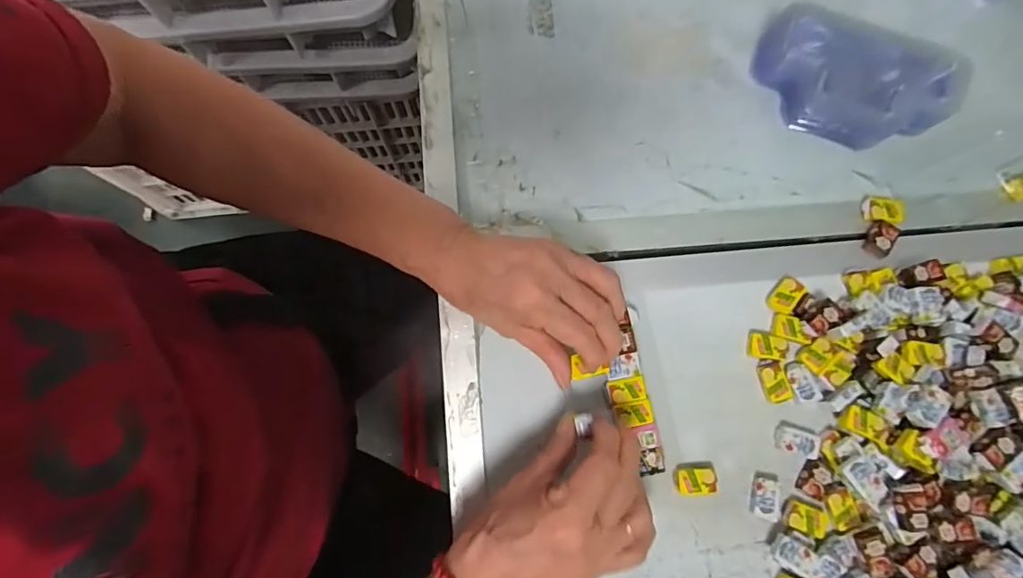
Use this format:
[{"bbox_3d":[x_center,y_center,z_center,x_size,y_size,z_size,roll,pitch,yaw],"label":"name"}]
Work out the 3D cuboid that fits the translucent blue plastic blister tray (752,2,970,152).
[{"bbox_3d":[0.259,-0.158,0.386,0.137,0.049,0.091,17,78,2],"label":"translucent blue plastic blister tray"}]

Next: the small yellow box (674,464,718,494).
[{"bbox_3d":[0.126,0.131,0.346,0.027,0.008,0.019,-3,78,-2],"label":"small yellow box"}]

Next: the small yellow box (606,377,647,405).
[{"bbox_3d":[0.080,0.071,0.356,0.026,0.010,0.016,-10,79,-3],"label":"small yellow box"}]

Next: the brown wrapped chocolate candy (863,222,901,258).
[{"bbox_3d":[0.278,-0.037,0.380,0.018,0.011,0.026,30,79,5],"label":"brown wrapped chocolate candy"}]

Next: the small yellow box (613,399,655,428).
[{"bbox_3d":[0.085,0.087,0.352,0.027,0.013,0.016,-9,79,-3],"label":"small yellow box"}]

